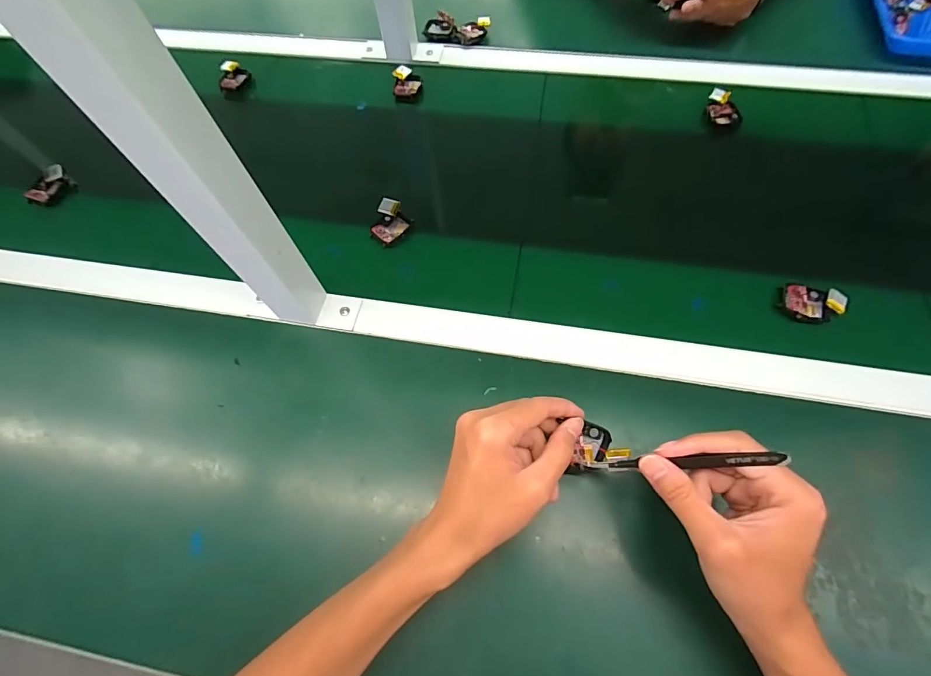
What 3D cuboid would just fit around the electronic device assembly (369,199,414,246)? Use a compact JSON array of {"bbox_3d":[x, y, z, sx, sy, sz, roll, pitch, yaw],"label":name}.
[{"bbox_3d":[-0.088,-0.133,0.489,0.045,0.022,0.052,30,70,15],"label":"electronic device assembly"}]

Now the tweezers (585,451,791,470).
[{"bbox_3d":[0.145,0.086,0.290,0.126,0.008,0.007,-14,60,35],"label":"tweezers"}]

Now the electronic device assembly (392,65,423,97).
[{"bbox_3d":[-0.082,-0.359,0.589,0.038,0.016,0.042,-3,64,-3],"label":"electronic device assembly"}]

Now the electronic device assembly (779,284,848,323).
[{"bbox_3d":[0.345,-0.033,0.418,0.055,0.010,0.041,16,67,10],"label":"electronic device assembly"}]

